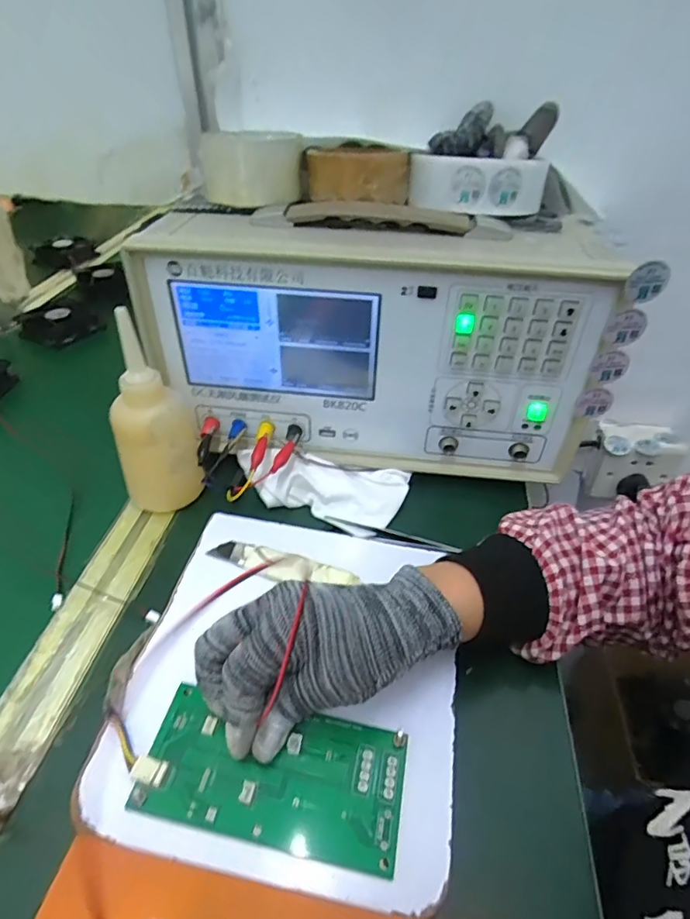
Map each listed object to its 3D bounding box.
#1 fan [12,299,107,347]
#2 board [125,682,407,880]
[{"bbox_3d":[-0.375,-0.182,0.666,0.078,0.028,0.090,34,49,29],"label":"fan"},{"bbox_3d":[-0.038,0.164,0.267,0.134,0.007,0.064,8,44,4],"label":"board"}]

